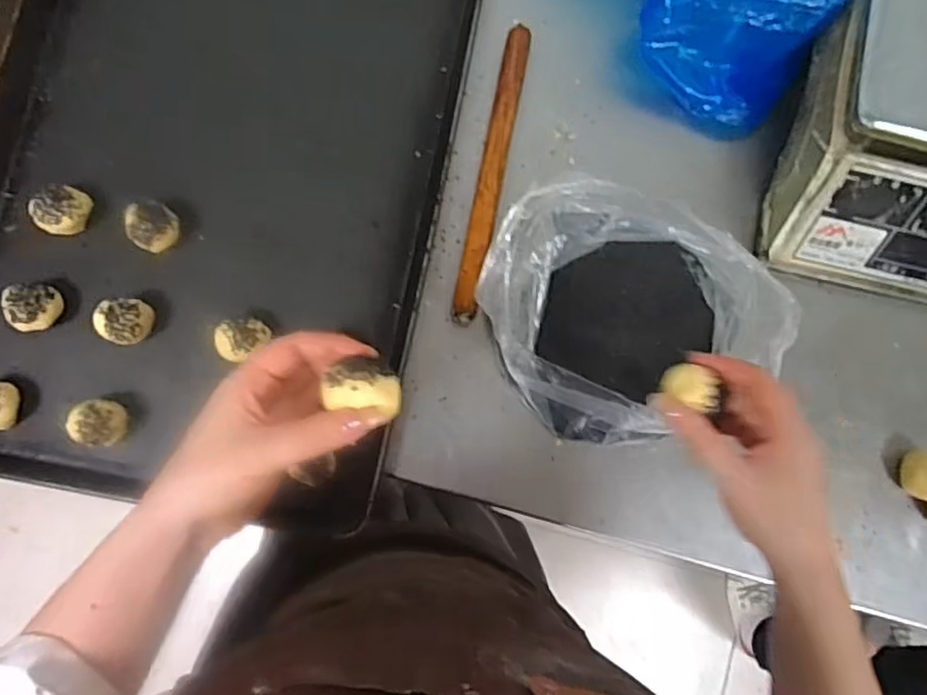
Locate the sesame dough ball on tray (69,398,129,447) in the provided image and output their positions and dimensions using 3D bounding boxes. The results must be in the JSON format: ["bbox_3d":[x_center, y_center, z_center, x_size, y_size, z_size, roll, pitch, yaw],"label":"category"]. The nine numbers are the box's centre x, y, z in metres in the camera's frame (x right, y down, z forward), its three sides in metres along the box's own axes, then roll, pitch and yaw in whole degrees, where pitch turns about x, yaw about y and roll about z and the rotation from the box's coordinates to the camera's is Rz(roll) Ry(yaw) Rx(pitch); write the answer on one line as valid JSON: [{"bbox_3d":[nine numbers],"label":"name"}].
[{"bbox_3d":[-0.312,0.065,0.548,0.040,0.039,0.038,1,84,-5],"label":"sesame dough ball on tray"}]

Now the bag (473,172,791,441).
[{"bbox_3d":[0.145,-0.034,0.566,0.233,0.089,0.248,-34,88,-8],"label":"bag"}]

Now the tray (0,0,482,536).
[{"bbox_3d":[-0.227,-0.164,0.592,0.408,0.049,0.603,12,83,-4],"label":"tray"}]

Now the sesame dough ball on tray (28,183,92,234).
[{"bbox_3d":[-0.358,-0.122,0.566,0.047,0.034,0.046,17,83,-3],"label":"sesame dough ball on tray"}]

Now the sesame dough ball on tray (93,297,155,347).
[{"bbox_3d":[-0.296,-0.022,0.559,0.044,0.044,0.045,-3,84,-6],"label":"sesame dough ball on tray"}]

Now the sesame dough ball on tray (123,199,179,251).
[{"bbox_3d":[-0.278,-0.107,0.571,0.046,0.038,0.041,28,82,-2],"label":"sesame dough ball on tray"}]

